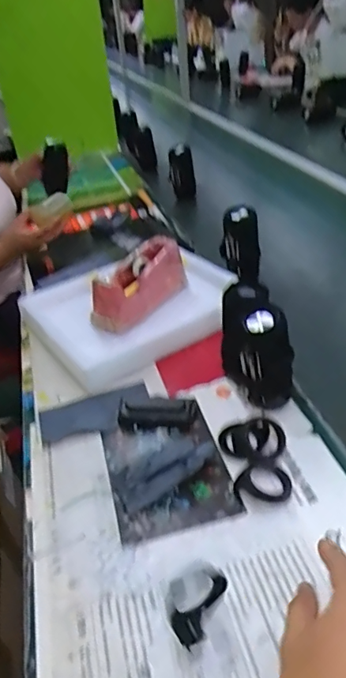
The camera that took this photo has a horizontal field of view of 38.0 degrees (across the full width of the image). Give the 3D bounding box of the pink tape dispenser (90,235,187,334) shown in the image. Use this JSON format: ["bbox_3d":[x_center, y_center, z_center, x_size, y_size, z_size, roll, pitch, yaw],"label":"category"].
[{"bbox_3d":[-0.060,-0.101,0.922,0.073,0.109,0.214,2,36,49],"label":"pink tape dispenser"}]

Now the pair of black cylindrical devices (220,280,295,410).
[{"bbox_3d":[0.115,0.014,0.697,0.088,0.153,0.106,-5,35,5],"label":"pair of black cylindrical devices"}]

